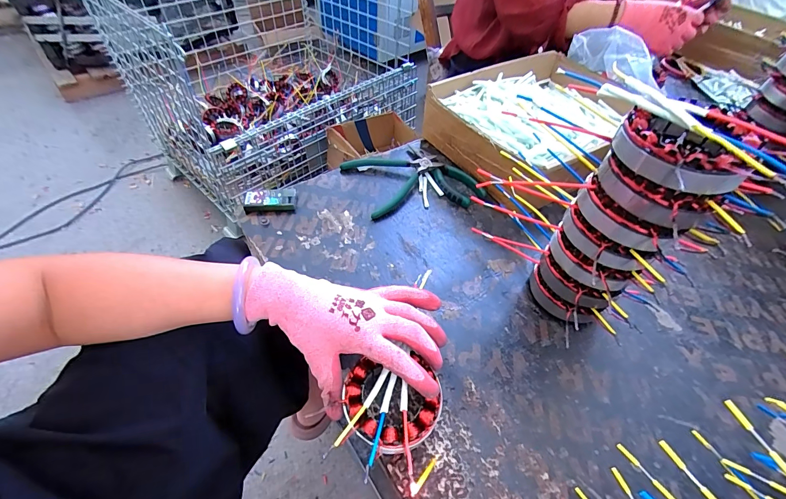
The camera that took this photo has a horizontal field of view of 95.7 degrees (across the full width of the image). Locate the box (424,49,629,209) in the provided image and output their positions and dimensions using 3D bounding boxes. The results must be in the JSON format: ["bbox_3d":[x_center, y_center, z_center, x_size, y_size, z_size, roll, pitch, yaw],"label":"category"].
[{"bbox_3d":[0.223,-0.218,0.585,0.295,0.076,0.216,-26,57,-25],"label":"box"}]

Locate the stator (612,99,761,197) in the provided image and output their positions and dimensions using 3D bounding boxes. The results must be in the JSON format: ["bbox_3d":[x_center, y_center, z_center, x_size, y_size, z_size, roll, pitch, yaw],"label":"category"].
[{"bbox_3d":[0.207,-0.074,0.253,0.083,0.033,0.070,4,50,0],"label":"stator"}]

